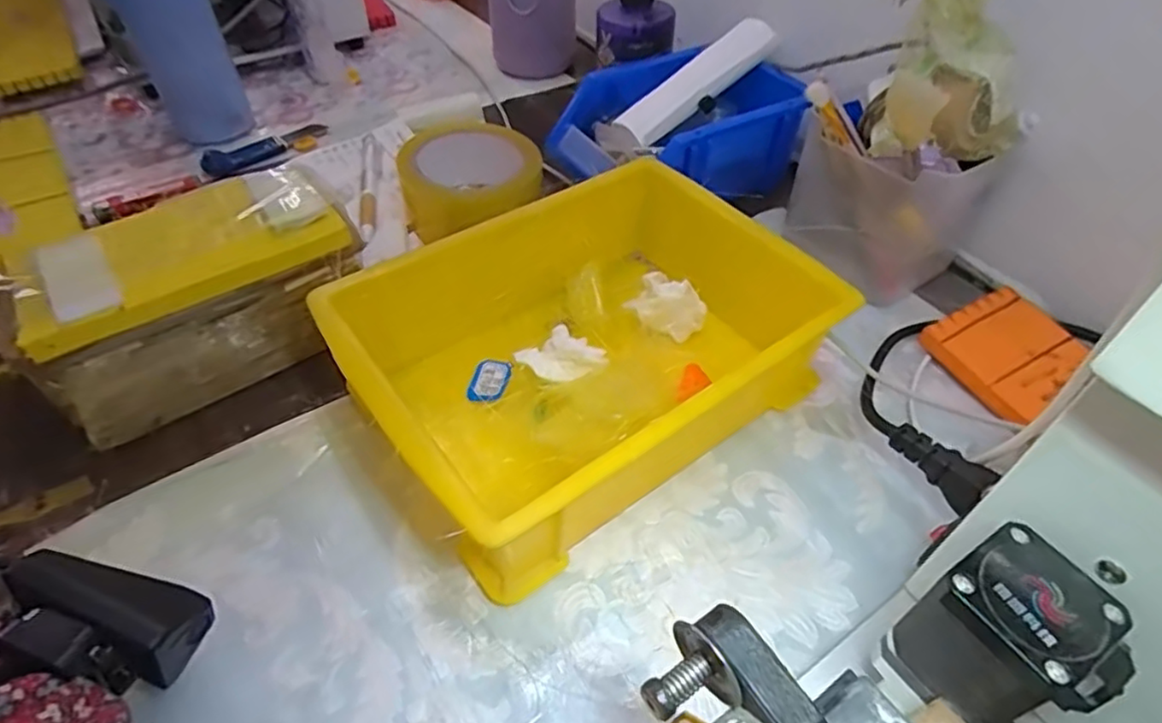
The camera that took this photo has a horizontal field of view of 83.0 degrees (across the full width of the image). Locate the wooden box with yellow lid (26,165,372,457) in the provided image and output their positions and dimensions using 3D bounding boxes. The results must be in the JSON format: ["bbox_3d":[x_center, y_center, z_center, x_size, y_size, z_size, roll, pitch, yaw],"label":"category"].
[{"bbox_3d":[-0.211,-0.030,0.367,0.165,0.097,0.064,-31,55,-26],"label":"wooden box with yellow lid"}]

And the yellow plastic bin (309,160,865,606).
[{"bbox_3d":[0.001,-0.004,0.364,0.225,0.077,0.170,-28,54,-24],"label":"yellow plastic bin"}]

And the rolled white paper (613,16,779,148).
[{"bbox_3d":[0.090,-0.219,0.517,0.140,0.020,0.037,-40,57,-9],"label":"rolled white paper"}]

